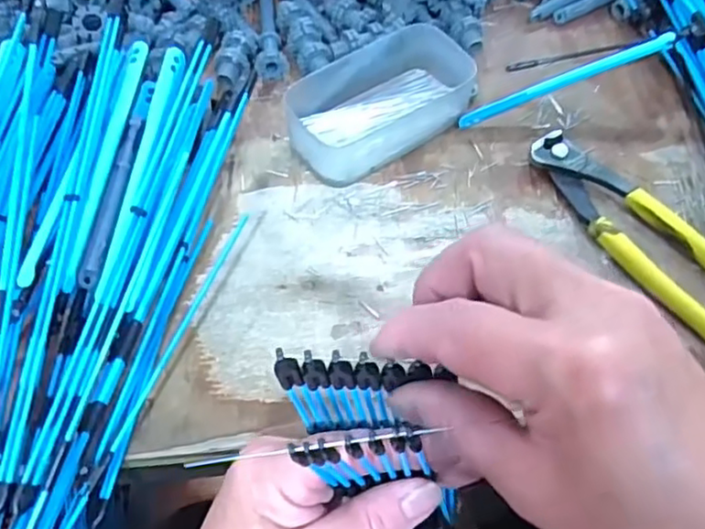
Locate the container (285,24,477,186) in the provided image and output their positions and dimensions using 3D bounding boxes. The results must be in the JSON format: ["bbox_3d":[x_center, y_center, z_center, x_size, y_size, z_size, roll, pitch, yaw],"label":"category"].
[{"bbox_3d":[0.015,-0.104,0.407,0.115,0.034,0.074,-29,63,-16],"label":"container"}]

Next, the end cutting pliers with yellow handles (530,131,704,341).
[{"bbox_3d":[0.164,-0.017,0.365,0.044,0.011,0.162,-34,65,-18],"label":"end cutting pliers with yellow handles"}]

